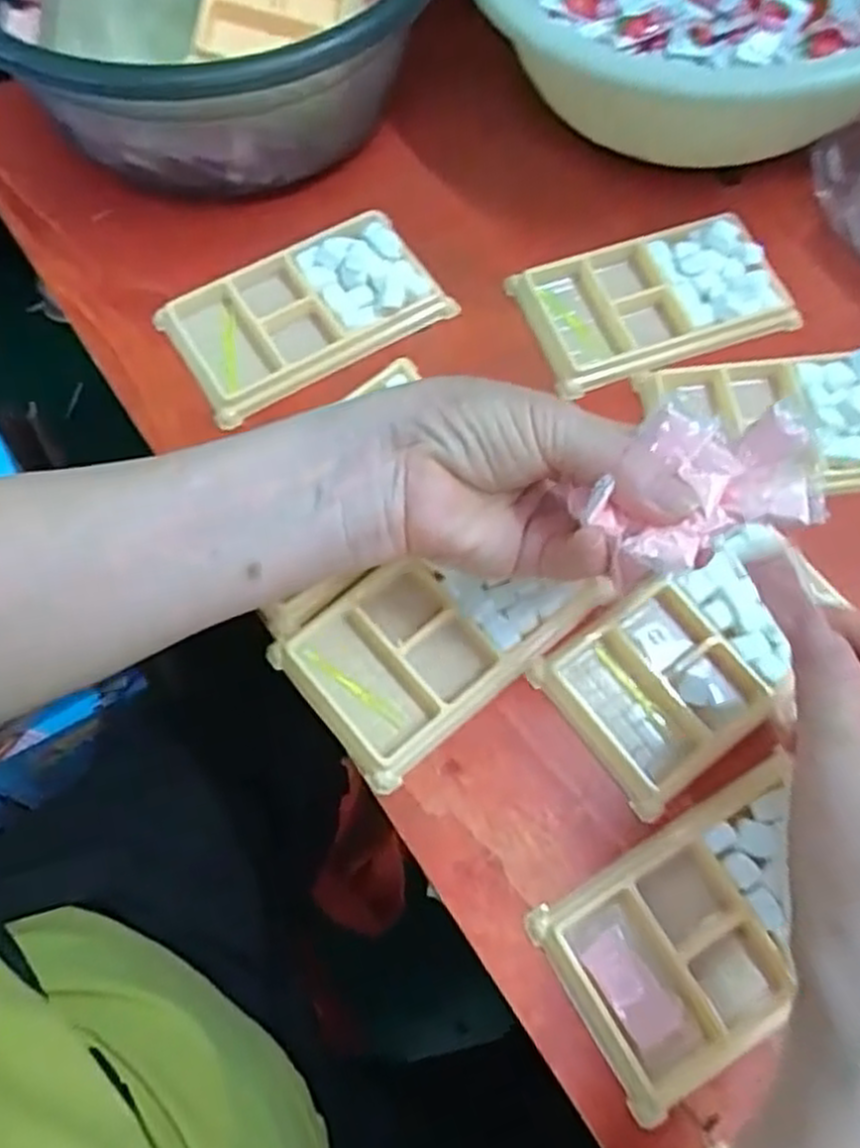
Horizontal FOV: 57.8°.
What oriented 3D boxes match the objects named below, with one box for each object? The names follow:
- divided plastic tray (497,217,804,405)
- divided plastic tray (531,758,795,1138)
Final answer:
[{"bbox_3d":[0.118,-0.145,0.410,0.132,0.013,0.076,-20,72,-7],"label":"divided plastic tray"},{"bbox_3d":[0.108,0.139,0.302,0.117,0.013,0.078,-28,73,-10],"label":"divided plastic tray"}]

